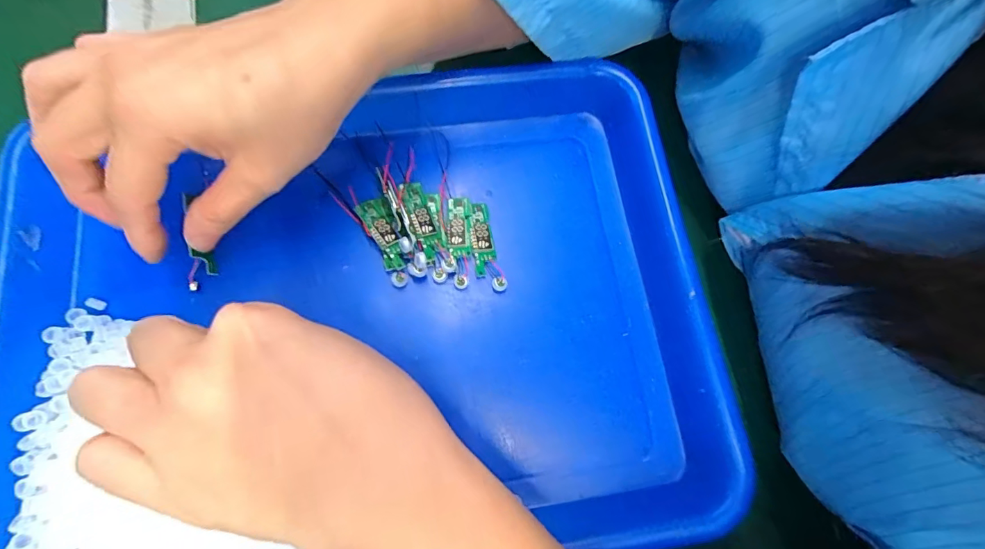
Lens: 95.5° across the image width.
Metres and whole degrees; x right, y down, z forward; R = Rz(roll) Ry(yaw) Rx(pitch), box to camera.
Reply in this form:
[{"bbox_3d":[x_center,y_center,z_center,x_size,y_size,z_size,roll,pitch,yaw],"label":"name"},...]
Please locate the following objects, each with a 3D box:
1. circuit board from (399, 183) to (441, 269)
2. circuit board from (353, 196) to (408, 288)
[{"bbox_3d":[-0.038,-0.029,0.239,0.012,0.008,0.047,-19,77,-8],"label":"circuit board"},{"bbox_3d":[-0.055,-0.019,0.238,0.016,0.009,0.052,-26,78,-9],"label":"circuit board"}]

